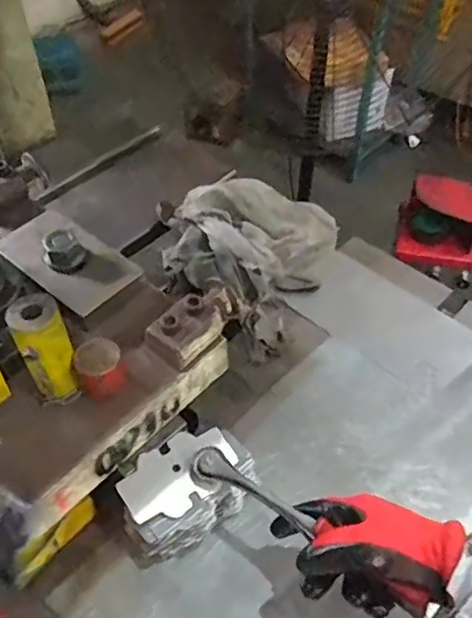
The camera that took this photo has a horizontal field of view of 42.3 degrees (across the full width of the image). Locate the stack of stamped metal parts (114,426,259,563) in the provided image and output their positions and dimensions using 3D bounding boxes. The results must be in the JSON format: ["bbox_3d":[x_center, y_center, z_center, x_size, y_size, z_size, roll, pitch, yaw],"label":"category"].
[{"bbox_3d":[-0.041,0.168,0.566,0.124,0.078,0.070,-30,54,-22],"label":"stack of stamped metal parts"}]

